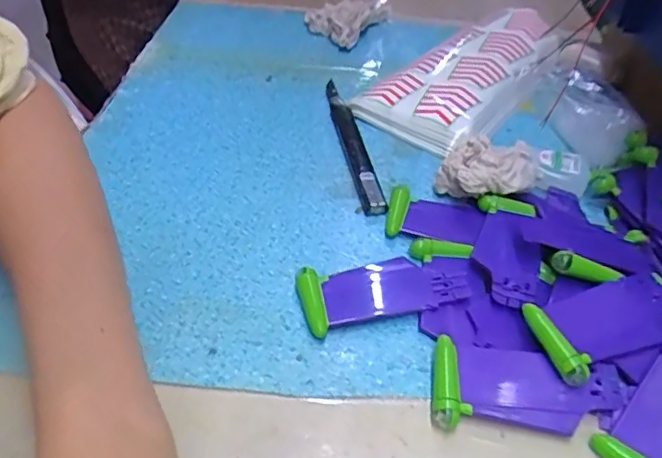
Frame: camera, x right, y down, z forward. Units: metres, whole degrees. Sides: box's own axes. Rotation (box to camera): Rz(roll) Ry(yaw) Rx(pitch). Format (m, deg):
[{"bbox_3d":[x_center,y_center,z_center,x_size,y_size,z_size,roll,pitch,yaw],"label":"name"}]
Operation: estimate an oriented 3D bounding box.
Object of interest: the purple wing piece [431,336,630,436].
[{"bbox_3d":[0.096,0.079,0.270,0.091,0.013,0.043,10,43,6],"label":"purple wing piece"}]

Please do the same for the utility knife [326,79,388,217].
[{"bbox_3d":[0.014,-0.065,0.416,0.015,0.010,0.152,-6,44,-10],"label":"utility knife"}]

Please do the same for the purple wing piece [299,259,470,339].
[{"bbox_3d":[0.029,0.031,0.312,0.091,0.011,0.039,-11,45,-15],"label":"purple wing piece"}]

